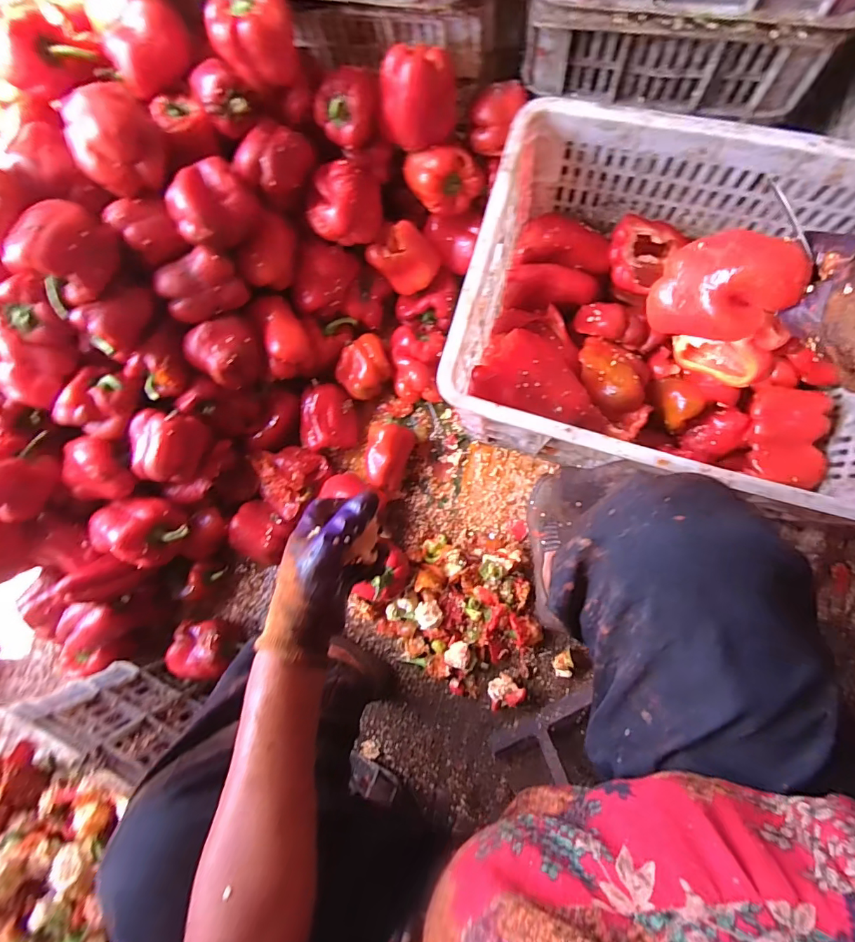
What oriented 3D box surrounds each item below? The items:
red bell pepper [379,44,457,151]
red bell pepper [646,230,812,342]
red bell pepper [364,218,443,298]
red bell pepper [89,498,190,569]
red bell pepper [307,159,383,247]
[{"bbox_3d":[-0.012,-0.484,0.599,0.099,0.086,0.082,-13,85,7],"label":"red bell pepper"},{"bbox_3d":[0.242,-0.150,0.377,0.097,0.068,0.078,26,121,38],"label":"red bell pepper"},{"bbox_3d":[-0.032,-0.325,0.712,0.084,0.080,0.077,-41,83,4],"label":"red bell pepper"},{"bbox_3d":[-0.427,0.087,0.686,0.121,0.074,0.100,24,90,8],"label":"red bell pepper"},{"bbox_3d":[-0.119,-0.378,0.668,0.097,0.077,0.101,-2,87,7],"label":"red bell pepper"}]

